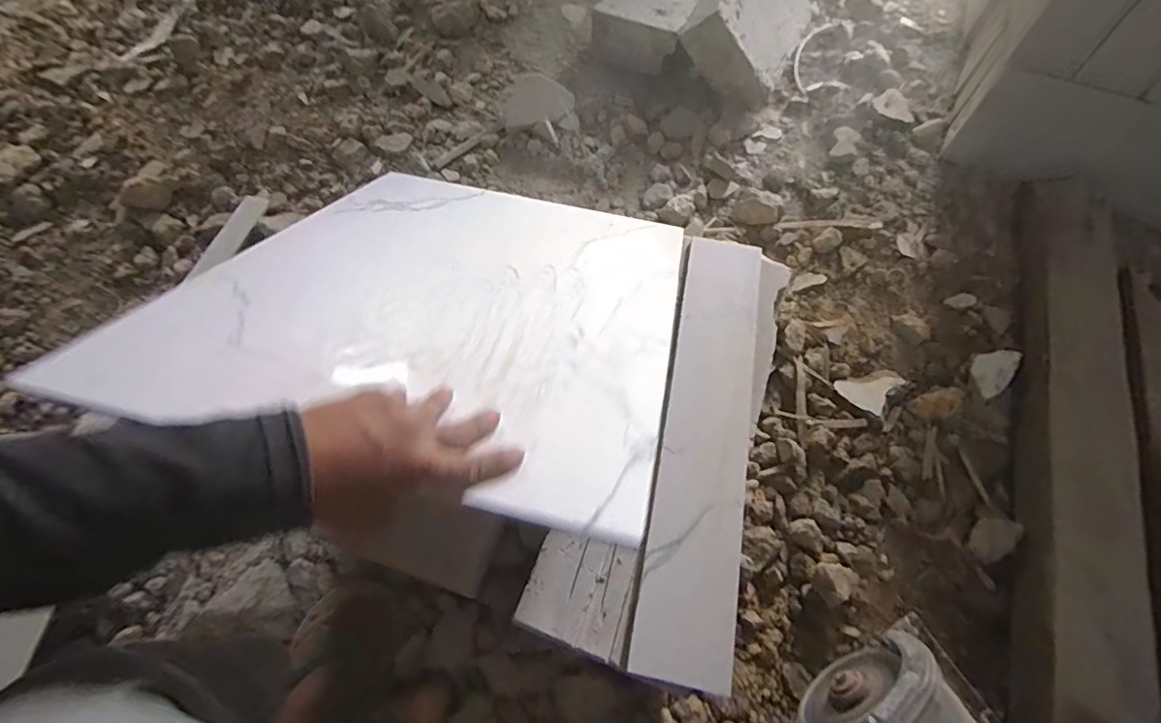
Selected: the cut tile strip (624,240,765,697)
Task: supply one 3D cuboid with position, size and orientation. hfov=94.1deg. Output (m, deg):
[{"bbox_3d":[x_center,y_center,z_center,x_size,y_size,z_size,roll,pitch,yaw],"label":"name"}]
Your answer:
[{"bbox_3d":[0.161,0.076,0.688,0.107,0.010,0.583,11,63,7],"label":"cut tile strip"}]

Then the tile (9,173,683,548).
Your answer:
[{"bbox_3d":[-0.133,-0.087,0.615,0.484,0.008,0.575,13,35,5],"label":"tile"}]

